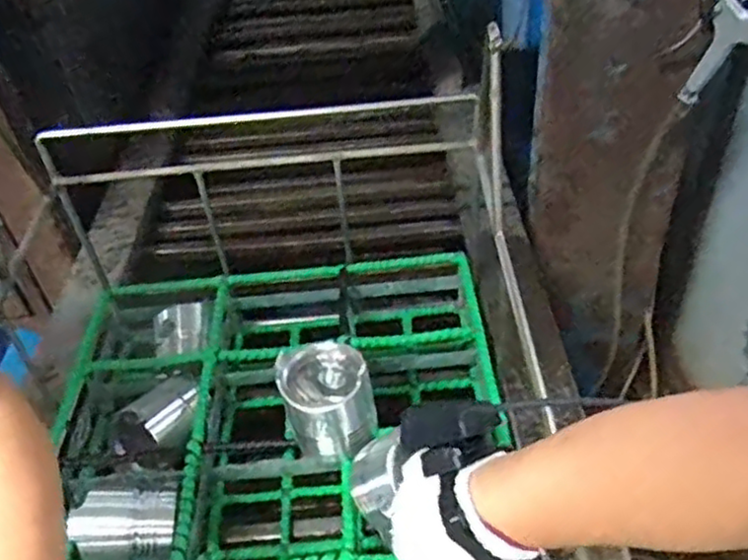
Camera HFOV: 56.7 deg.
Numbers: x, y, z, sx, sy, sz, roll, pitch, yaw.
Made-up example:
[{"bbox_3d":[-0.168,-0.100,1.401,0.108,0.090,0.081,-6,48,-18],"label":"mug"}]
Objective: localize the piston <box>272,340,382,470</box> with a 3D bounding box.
[{"bbox_3d":[-0.043,0.122,0.684,0.087,0.104,0.076,-16,42,-11],"label":"piston"}]

